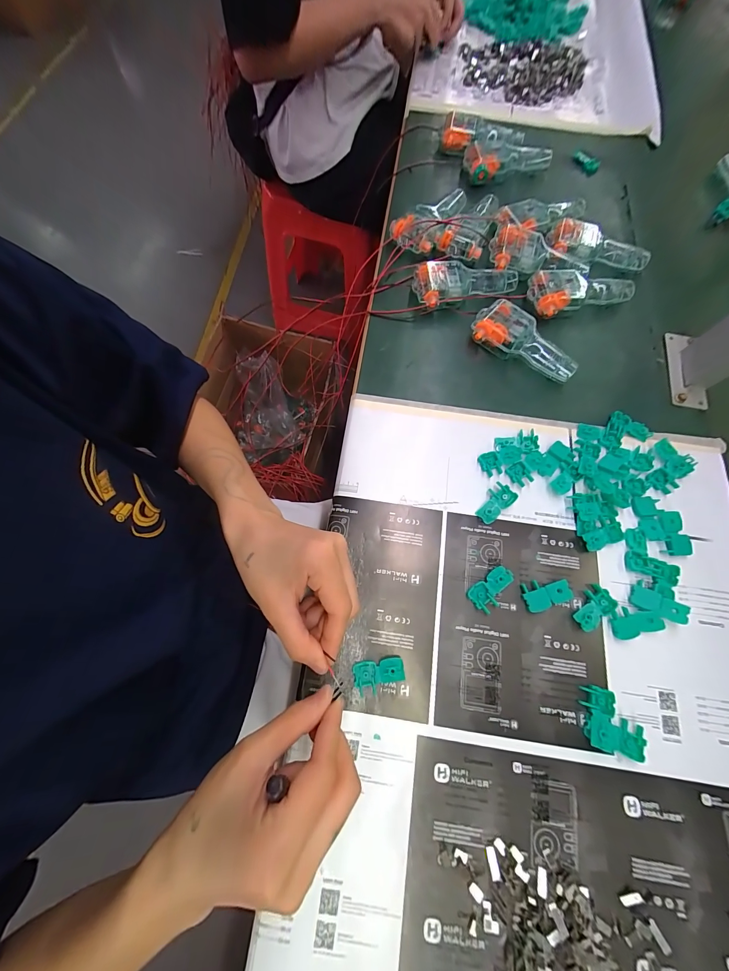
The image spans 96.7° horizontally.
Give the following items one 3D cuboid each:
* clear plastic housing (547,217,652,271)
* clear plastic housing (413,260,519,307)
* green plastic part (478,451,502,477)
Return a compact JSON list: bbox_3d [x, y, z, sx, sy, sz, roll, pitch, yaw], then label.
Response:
[{"bbox_3d":[0.301,-0.310,0.418,0.122,0.029,0.034,13,72,4],"label":"clear plastic housing"},{"bbox_3d":[0.125,-0.253,0.400,0.123,0.029,0.050,-14,72,-5],"label":"clear plastic housing"},{"bbox_3d":[0.132,-0.023,0.338,0.020,0.005,0.025,-21,73,-8],"label":"green plastic part"}]

